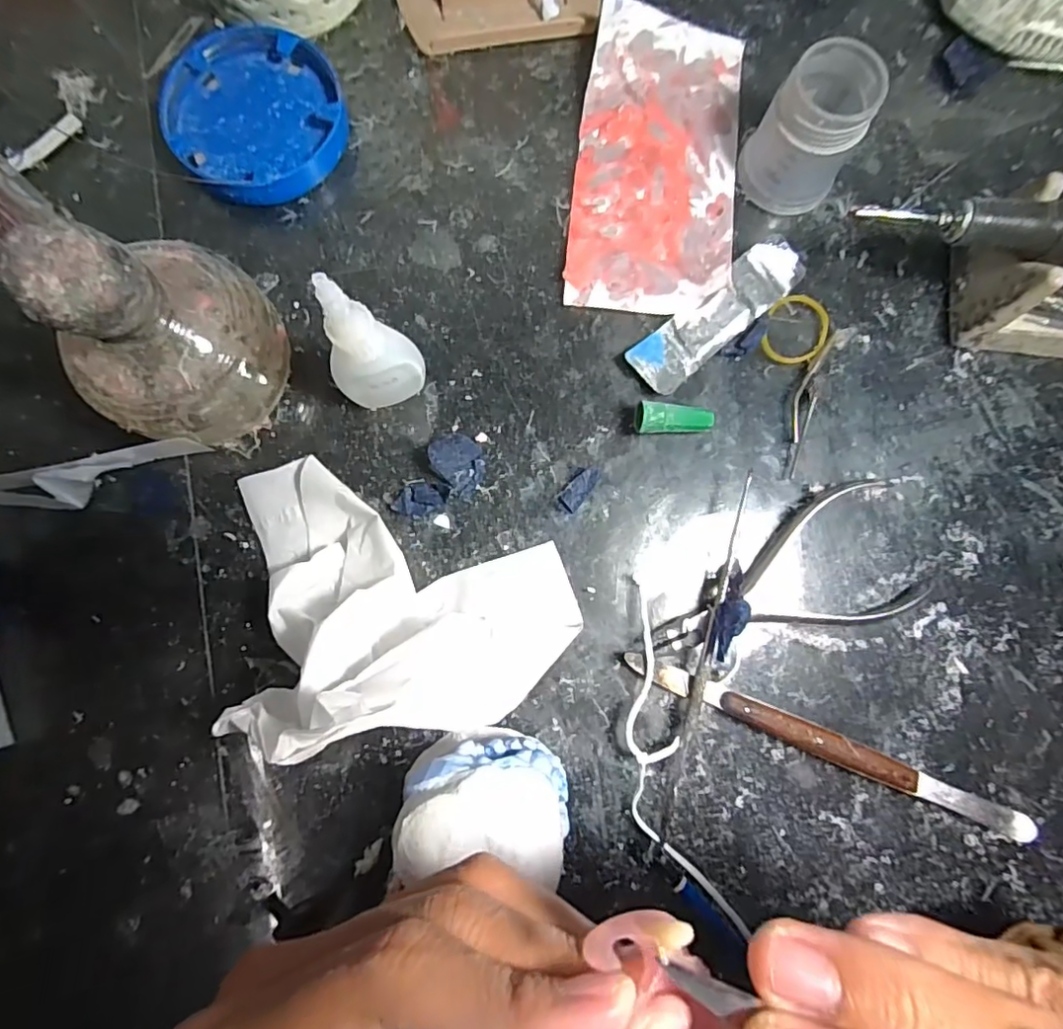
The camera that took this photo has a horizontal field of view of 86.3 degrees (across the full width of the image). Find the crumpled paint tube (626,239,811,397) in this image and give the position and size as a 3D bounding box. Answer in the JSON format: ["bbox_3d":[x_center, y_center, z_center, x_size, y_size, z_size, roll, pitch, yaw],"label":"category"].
[{"bbox_3d":[0.083,-0.089,0.256,0.088,0.012,0.026,-40,85,-5],"label":"crumpled paint tube"}]

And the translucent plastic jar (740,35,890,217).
[{"bbox_3d":[0.120,-0.166,0.246,0.040,0.050,0.040,0,83,-1],"label":"translucent plastic jar"}]

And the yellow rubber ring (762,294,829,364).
[{"bbox_3d":[0.121,-0.085,0.259,0.029,0.004,0.033,11,83,1],"label":"yellow rubber ring"}]

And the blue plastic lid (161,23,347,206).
[{"bbox_3d":[-0.129,-0.188,0.263,0.078,0.014,0.087,-27,84,-4],"label":"blue plastic lid"}]

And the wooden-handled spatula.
[{"bbox_3d":[0.121,0.094,0.233,0.173,0.009,0.010,23,83,2],"label":"wooden-handled spatula"}]

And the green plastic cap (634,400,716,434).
[{"bbox_3d":[0.062,-0.041,0.248,0.035,0.015,0.012,-2,83,-1],"label":"green plastic cap"}]

